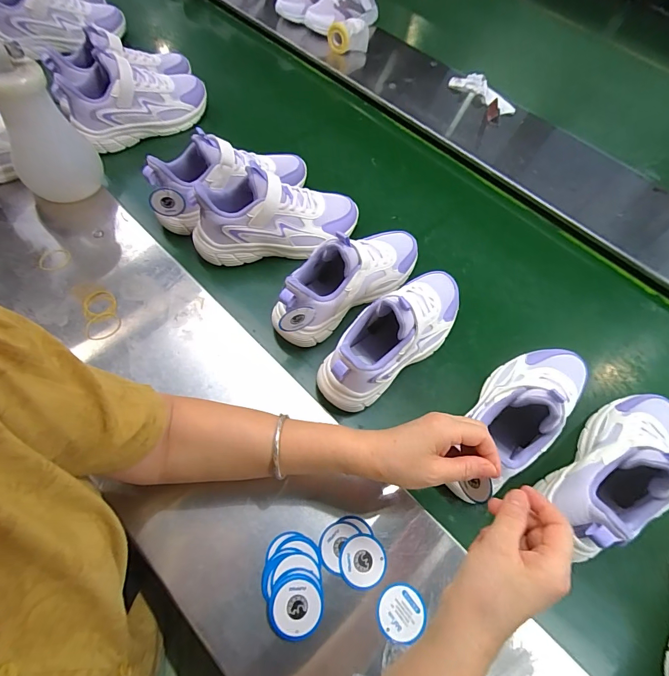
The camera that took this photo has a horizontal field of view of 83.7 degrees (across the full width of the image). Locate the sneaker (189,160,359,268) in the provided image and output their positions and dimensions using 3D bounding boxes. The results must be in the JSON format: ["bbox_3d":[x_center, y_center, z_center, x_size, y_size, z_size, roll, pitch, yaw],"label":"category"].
[{"bbox_3d":[-0.086,-0.187,0.569,0.256,0.123,0.090,-8,64,-10],"label":"sneaker"}]

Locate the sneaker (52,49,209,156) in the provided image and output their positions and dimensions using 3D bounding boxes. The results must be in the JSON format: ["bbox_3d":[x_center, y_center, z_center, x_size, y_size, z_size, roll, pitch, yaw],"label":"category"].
[{"bbox_3d":[-0.359,-0.439,0.684,0.248,0.118,0.119,-20,67,-15],"label":"sneaker"}]

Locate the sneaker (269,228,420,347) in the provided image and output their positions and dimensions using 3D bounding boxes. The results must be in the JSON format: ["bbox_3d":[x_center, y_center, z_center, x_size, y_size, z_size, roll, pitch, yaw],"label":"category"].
[{"bbox_3d":[0.019,-0.090,0.515,0.253,0.127,0.075,-35,71,-21],"label":"sneaker"}]

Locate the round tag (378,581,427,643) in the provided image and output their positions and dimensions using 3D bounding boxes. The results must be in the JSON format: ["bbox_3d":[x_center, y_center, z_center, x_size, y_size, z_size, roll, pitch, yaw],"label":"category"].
[{"bbox_3d":[0.066,0.271,0.369,0.047,0.006,0.046,2,63,-5],"label":"round tag"}]

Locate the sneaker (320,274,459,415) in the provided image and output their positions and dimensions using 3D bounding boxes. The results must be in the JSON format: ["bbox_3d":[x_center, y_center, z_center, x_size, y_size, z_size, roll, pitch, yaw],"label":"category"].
[{"bbox_3d":[0.087,-0.013,0.487,0.250,0.122,0.091,-40,73,-22],"label":"sneaker"}]

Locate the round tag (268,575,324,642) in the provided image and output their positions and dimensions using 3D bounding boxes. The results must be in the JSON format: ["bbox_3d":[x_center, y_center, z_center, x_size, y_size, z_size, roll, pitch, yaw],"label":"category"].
[{"bbox_3d":[-0.037,0.256,0.356,0.050,0.008,0.050,2,63,-5],"label":"round tag"}]

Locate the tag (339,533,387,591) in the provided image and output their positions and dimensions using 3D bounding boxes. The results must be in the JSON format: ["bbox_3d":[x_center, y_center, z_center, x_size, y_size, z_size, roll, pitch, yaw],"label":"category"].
[{"bbox_3d":[0.030,0.230,0.384,0.047,0.004,0.049,2,63,-5],"label":"tag"}]

